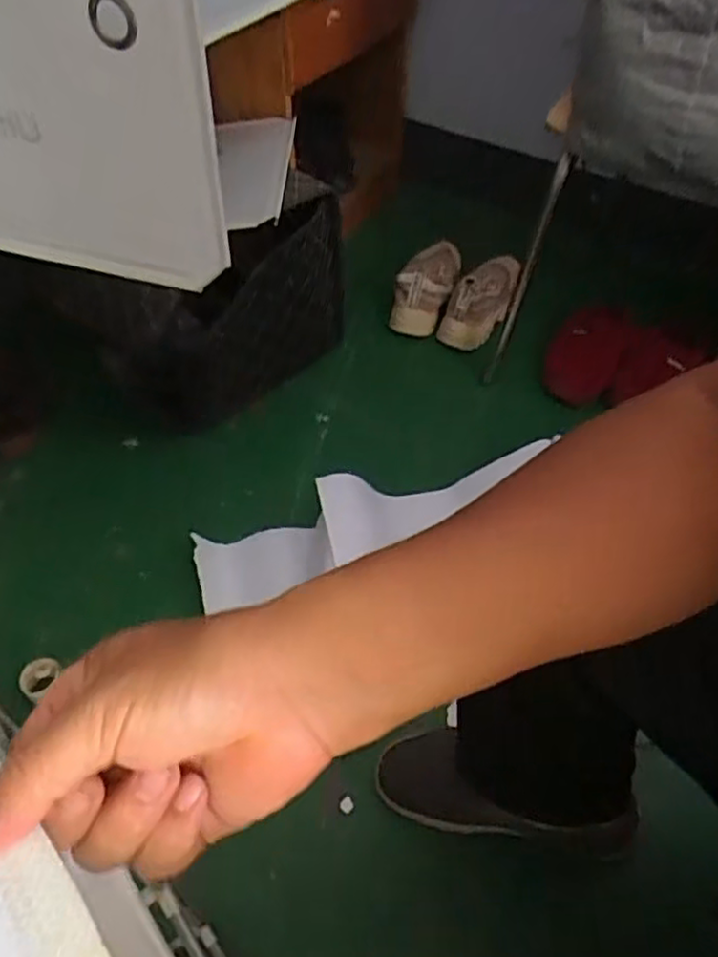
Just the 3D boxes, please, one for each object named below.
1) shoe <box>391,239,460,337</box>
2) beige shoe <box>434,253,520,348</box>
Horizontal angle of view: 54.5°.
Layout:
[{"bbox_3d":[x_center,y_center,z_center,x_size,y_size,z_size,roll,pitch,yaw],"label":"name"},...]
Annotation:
[{"bbox_3d":[0.132,-0.375,1.307,0.103,0.082,0.278,9,51,7],"label":"shoe"},{"bbox_3d":[0.232,-0.339,1.288,0.103,0.087,0.250,16,52,12],"label":"beige shoe"}]

